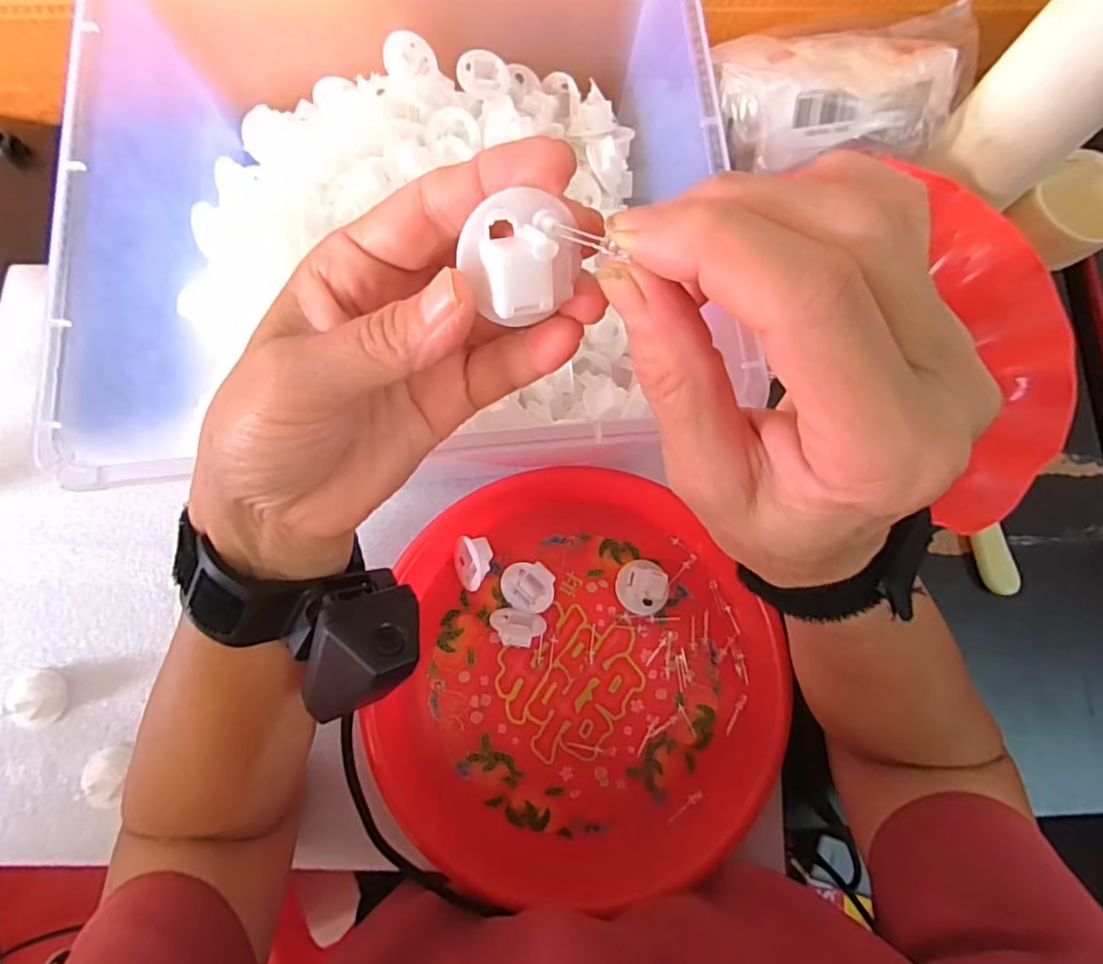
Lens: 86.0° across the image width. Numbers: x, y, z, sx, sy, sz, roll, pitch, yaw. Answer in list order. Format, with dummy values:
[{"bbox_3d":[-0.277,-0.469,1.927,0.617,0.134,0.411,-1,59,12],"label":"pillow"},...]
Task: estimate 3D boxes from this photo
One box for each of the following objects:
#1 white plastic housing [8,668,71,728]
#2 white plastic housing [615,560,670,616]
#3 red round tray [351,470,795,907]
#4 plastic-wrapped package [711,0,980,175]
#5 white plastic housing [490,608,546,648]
[{"bbox_3d":[-0.311,0.129,0.353,0.035,0.015,0.031,2,80,0],"label":"white plastic housing"},{"bbox_3d":[0.056,0.065,0.361,0.031,0.016,0.032,0,80,0],"label":"white plastic housing"},{"bbox_3d":[0.019,0.116,0.349,0.221,0.027,0.242,0,80,0],"label":"red round tray"},{"bbox_3d":[0.187,-0.244,0.374,0.157,0.042,0.085,-10,80,-2],"label":"plastic-wrapped package"},{"bbox_3d":[-0.020,0.087,0.354,0.032,0.023,0.020,2,80,0],"label":"white plastic housing"}]

